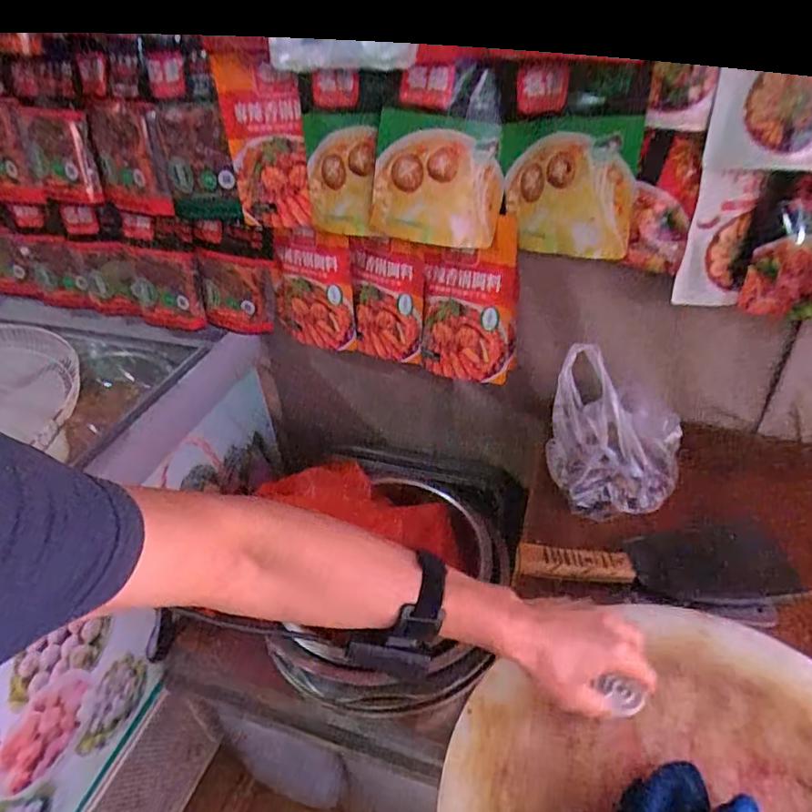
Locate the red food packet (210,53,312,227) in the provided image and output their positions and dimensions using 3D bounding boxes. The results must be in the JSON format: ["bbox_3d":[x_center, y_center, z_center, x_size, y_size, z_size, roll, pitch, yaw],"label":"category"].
[{"bbox_3d":[-0.226,-0.416,0.942,0.148,0.245,0.049,9,41,17],"label":"red food packet"}]

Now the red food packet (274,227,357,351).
[{"bbox_3d":[-0.176,-0.209,1.074,0.166,0.238,0.034,10,41,18],"label":"red food packet"}]

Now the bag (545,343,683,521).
[{"bbox_3d":[0.282,0.041,0.781,0.177,0.236,0.080,7,40,15],"label":"bag"}]

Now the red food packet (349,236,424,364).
[{"bbox_3d":[-0.033,-0.182,1.029,0.142,0.223,0.035,15,43,23],"label":"red food packet"}]

